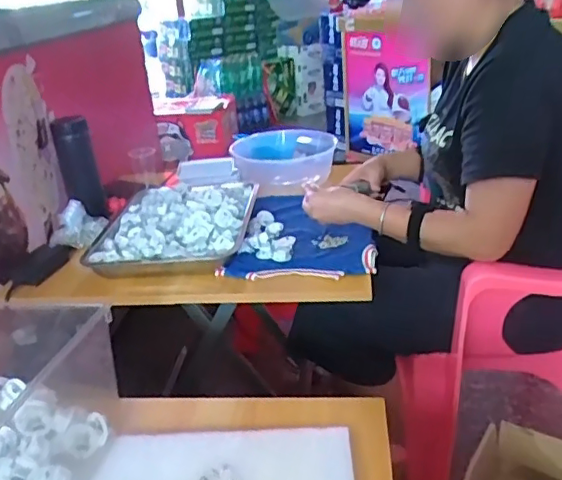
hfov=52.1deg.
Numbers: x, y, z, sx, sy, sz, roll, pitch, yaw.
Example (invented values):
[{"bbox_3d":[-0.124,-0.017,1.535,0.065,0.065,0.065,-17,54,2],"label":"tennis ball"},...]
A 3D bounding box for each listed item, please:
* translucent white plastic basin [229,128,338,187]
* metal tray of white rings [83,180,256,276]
[{"bbox_3d":[0.008,-0.206,1.386,0.241,0.091,0.284,-3,23,2],"label":"translucent white plastic basin"},{"bbox_3d":[-0.212,-0.047,1.128,0.298,0.075,0.380,-1,24,8],"label":"metal tray of white rings"}]

